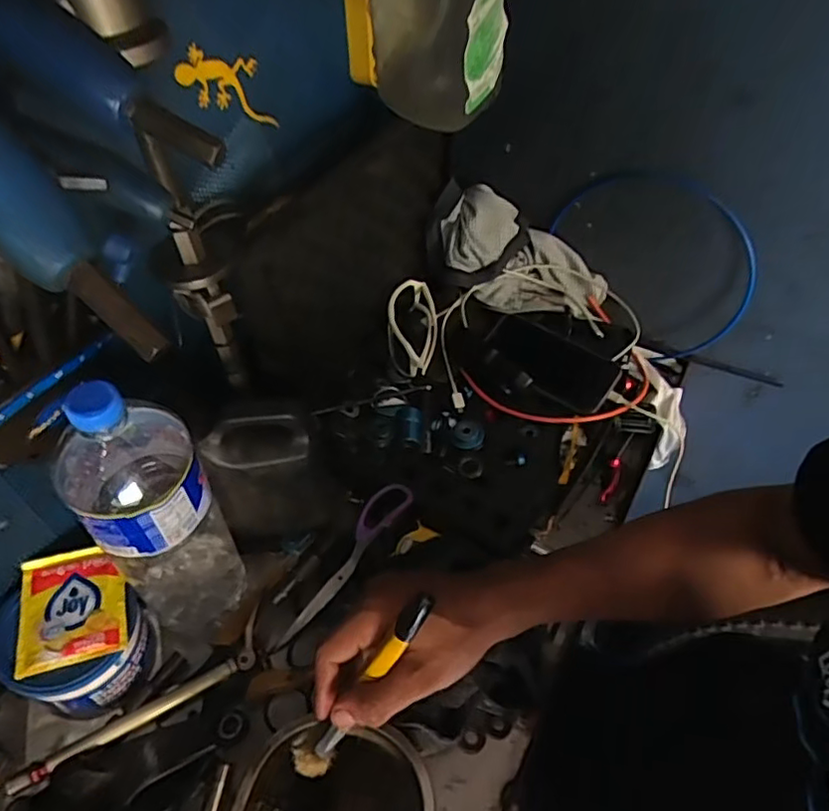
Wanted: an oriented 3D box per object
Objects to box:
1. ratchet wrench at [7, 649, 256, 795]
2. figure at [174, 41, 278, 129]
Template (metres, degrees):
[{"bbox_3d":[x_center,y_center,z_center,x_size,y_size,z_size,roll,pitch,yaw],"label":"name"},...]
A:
[{"bbox_3d":[-0.230,0.259,0.503,0.195,0.016,0.016,-24,56,-21],"label":"ratchet wrench"},{"bbox_3d":[-0.151,-0.267,0.500,0.013,0.049,0.110,31,16,21],"label":"figure"}]

